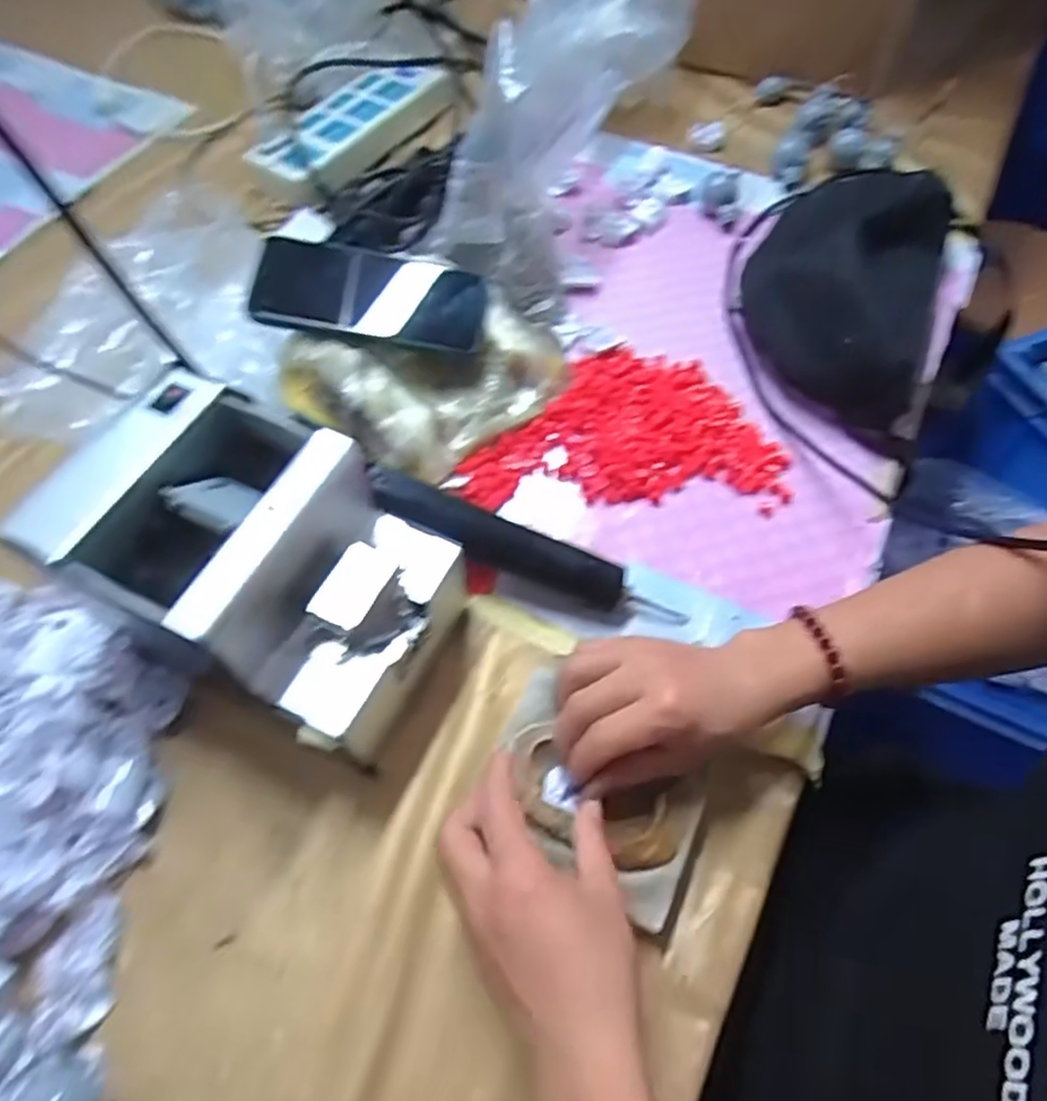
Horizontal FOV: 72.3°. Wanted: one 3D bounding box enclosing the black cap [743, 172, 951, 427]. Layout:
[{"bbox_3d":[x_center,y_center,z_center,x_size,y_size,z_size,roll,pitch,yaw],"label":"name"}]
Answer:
[{"bbox_3d":[0.266,-0.219,0.583,0.151,0.083,0.210,28,64,15],"label":"black cap"}]

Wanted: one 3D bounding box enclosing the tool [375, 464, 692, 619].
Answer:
[{"bbox_3d":[0.001,0.000,0.463,0.213,0.024,0.029,25,59,-4],"label":"tool"}]

